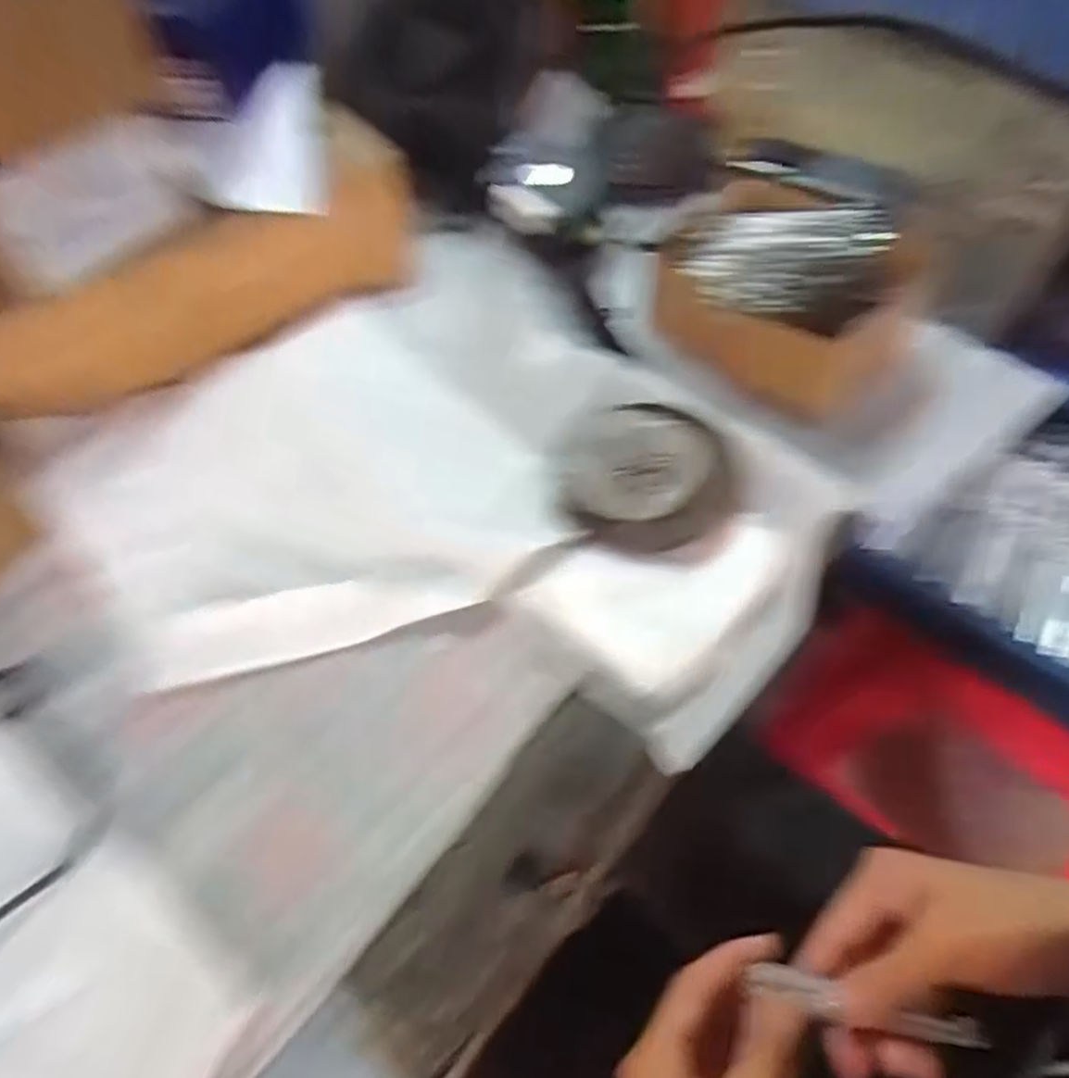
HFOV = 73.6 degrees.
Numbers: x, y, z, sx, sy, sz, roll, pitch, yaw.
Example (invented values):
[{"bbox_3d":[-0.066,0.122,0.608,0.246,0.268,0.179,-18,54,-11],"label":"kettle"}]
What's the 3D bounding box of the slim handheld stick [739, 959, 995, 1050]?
[{"bbox_3d":[0.150,0.212,0.324,0.107,0.006,0.016,13,58,4],"label":"slim handheld stick"}]

